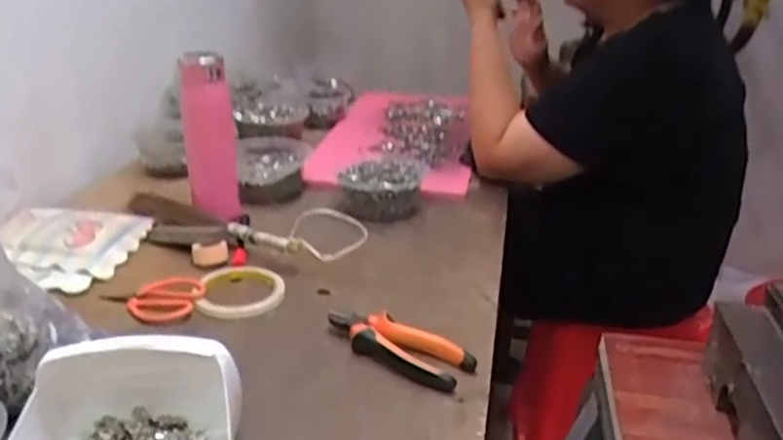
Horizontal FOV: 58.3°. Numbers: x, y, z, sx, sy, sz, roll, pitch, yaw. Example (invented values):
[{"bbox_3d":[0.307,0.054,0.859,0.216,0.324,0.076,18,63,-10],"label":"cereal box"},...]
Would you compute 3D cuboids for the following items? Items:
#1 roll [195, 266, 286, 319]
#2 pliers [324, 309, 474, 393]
[{"bbox_3d":[-0.165,0.076,0.769,0.091,0.020,0.091,1,23,0],"label":"roll"},{"bbox_3d":[0.004,0.117,0.662,0.148,0.025,0.049,18,29,34],"label":"pliers"}]

